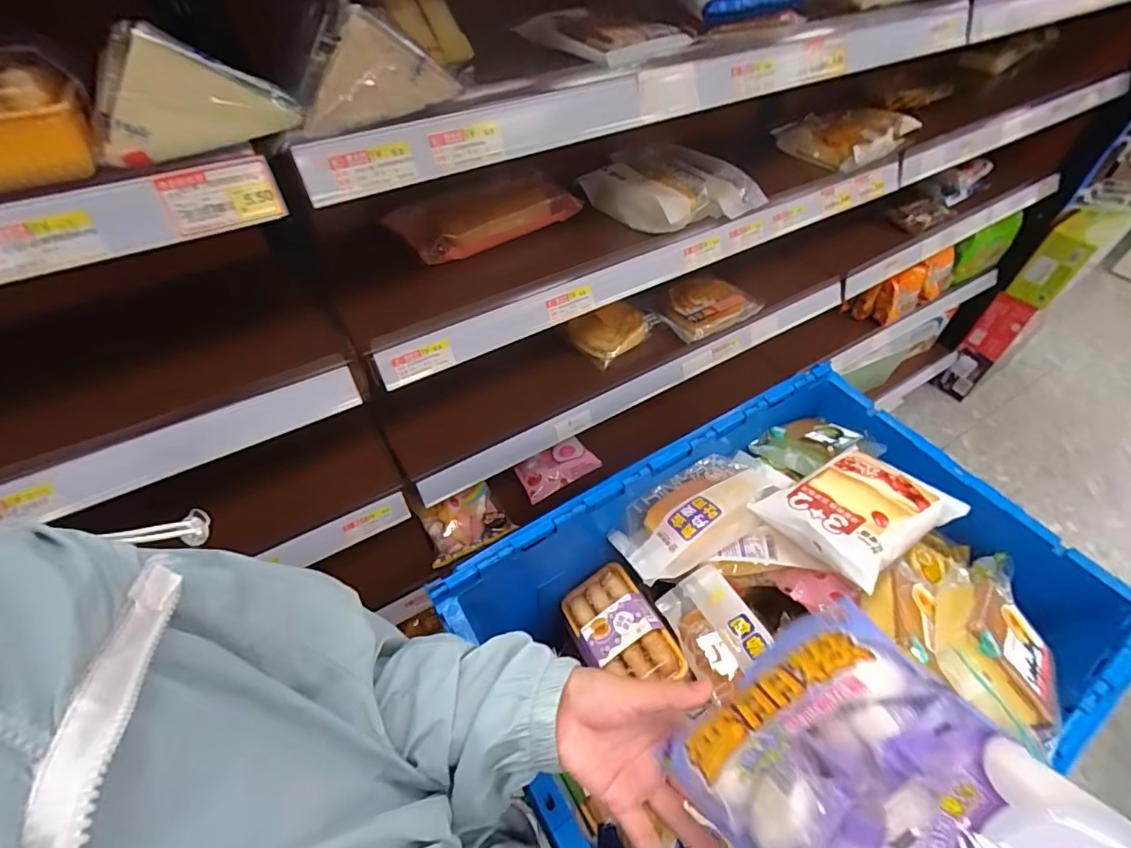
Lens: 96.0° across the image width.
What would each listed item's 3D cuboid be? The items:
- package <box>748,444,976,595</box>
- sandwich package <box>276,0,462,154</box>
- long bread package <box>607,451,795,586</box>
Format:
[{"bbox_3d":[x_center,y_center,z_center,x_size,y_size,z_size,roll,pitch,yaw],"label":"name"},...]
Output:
[{"bbox_3d":[0.314,0.087,0.544,0.166,0.033,0.127,-27,54,-22],"label":"package"},{"bbox_3d":[-0.165,-0.282,0.395,0.138,0.067,0.087,-21,52,-17],"label":"sandwich package"},{"bbox_3d":[0.163,0.099,0.598,0.215,0.067,0.098,-23,53,-19],"label":"long bread package"}]

